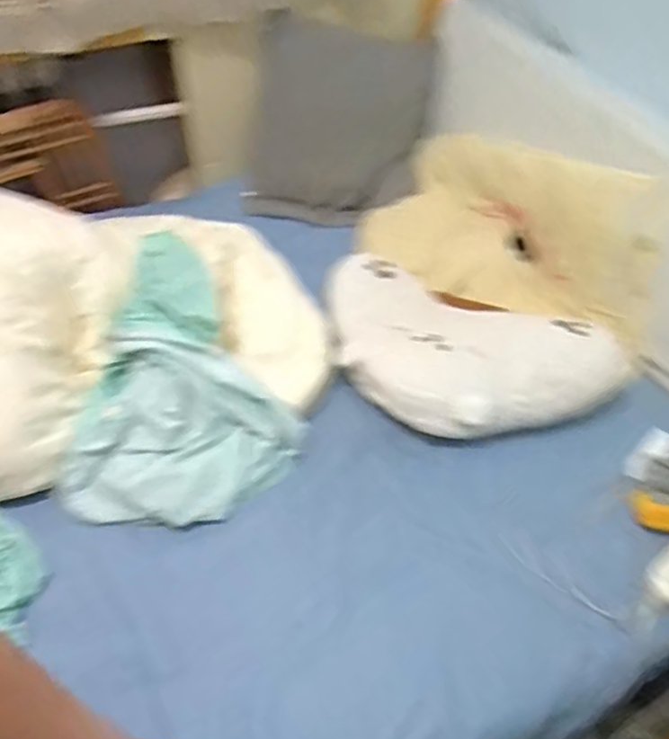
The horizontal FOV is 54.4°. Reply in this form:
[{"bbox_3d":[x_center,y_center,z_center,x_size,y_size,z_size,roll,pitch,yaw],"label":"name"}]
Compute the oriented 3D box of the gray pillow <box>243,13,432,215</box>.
[{"bbox_3d":[0.015,-0.505,1.359,0.363,0.364,0.100,2,22,-13],"label":"gray pillow"}]

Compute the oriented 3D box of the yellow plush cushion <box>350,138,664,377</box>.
[{"bbox_3d":[0.318,-0.260,1.164,0.269,0.252,0.601,-36,59,-28],"label":"yellow plush cushion"}]

